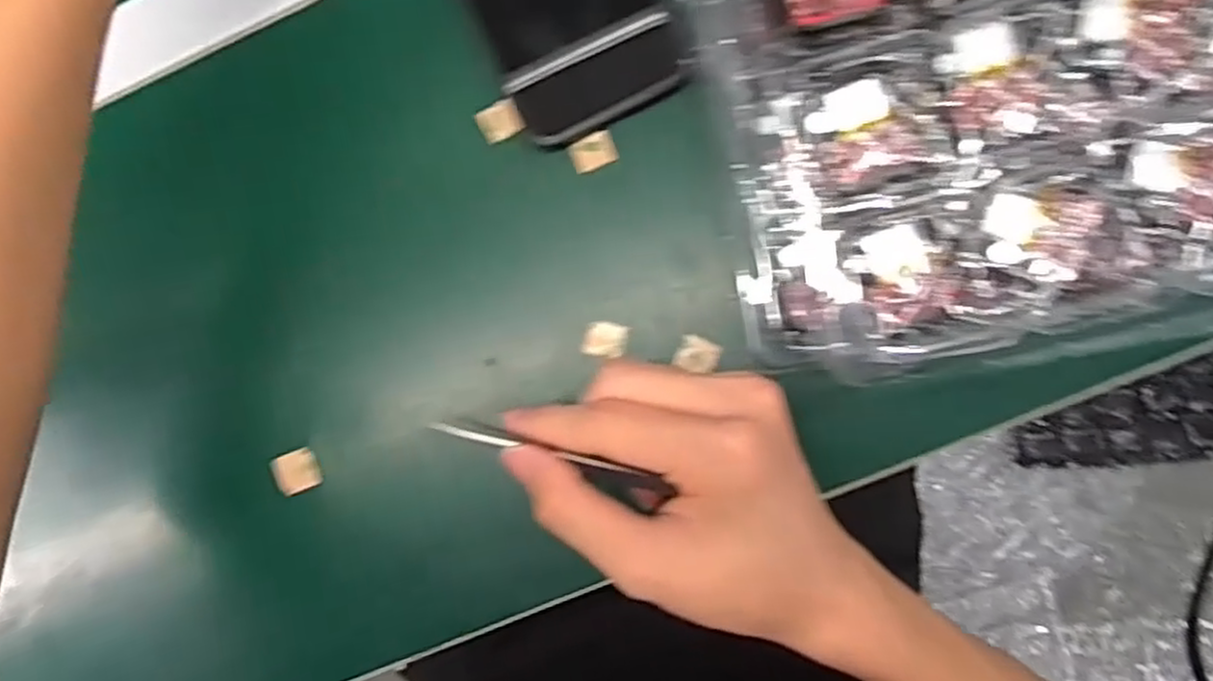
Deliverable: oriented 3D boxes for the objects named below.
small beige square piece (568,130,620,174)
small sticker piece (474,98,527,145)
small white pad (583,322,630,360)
[{"bbox_3d":[-0.006,-0.084,0.334,0.020,0.004,0.015,-23,86,5],"label":"small beige square piece"},{"bbox_3d":[-0.048,-0.098,0.338,0.021,0.004,0.015,-19,104,23],"label":"small sticker piece"},{"bbox_3d":[-0.001,0.000,0.333,0.018,0.004,0.015,11,90,7],"label":"small white pad"}]

